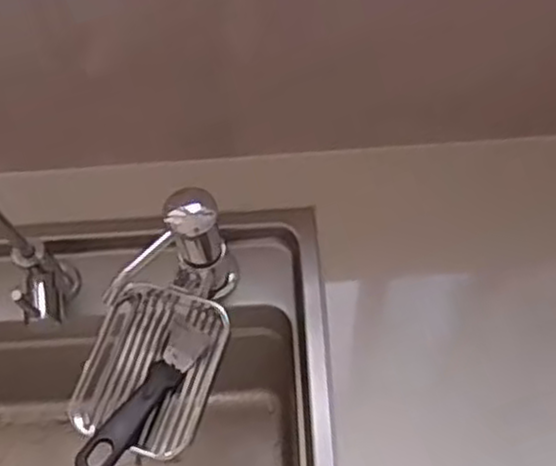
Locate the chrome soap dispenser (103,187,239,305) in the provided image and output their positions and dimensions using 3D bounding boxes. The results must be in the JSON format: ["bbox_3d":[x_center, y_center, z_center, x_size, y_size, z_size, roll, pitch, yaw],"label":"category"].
[{"bbox_3d":[-0.075,0.030,0.579,0.035,0.116,0.102,33,69,18],"label":"chrome soap dispenser"}]

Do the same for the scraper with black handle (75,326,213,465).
[{"bbox_3d":[-0.094,0.118,0.539,0.029,0.021,0.126,28,55,16],"label":"scraper with black handle"}]

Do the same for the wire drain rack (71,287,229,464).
[{"bbox_3d":[-0.094,0.097,0.560,0.098,0.036,0.114,17,65,11],"label":"wire drain rack"}]

